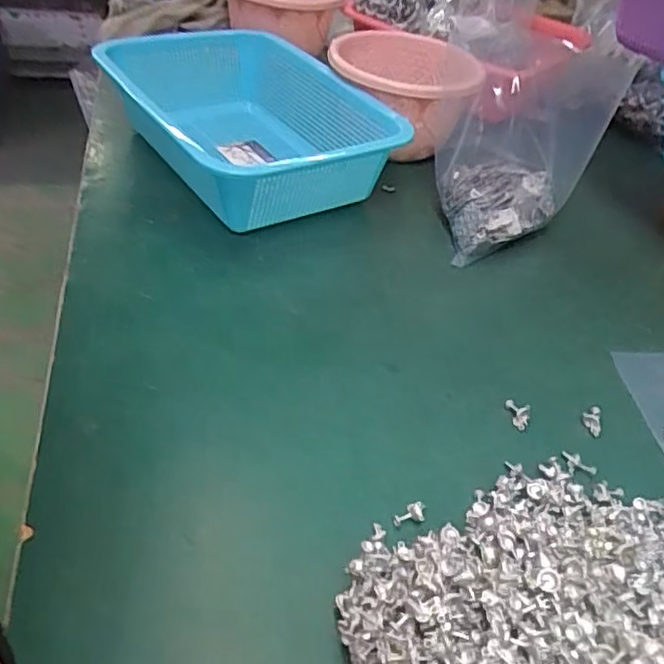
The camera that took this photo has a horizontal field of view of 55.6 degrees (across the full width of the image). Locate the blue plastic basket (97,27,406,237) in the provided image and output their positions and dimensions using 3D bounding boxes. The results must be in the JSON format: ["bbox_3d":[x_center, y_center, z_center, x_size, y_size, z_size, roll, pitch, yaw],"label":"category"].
[{"bbox_3d":[-0.066,-0.173,0.550,0.179,0.113,0.238,-29,52,-33],"label":"blue plastic basket"}]

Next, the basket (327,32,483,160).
[{"bbox_3d":[0.064,-0.220,0.601,0.120,0.085,0.142,-26,50,-31],"label":"basket"}]

